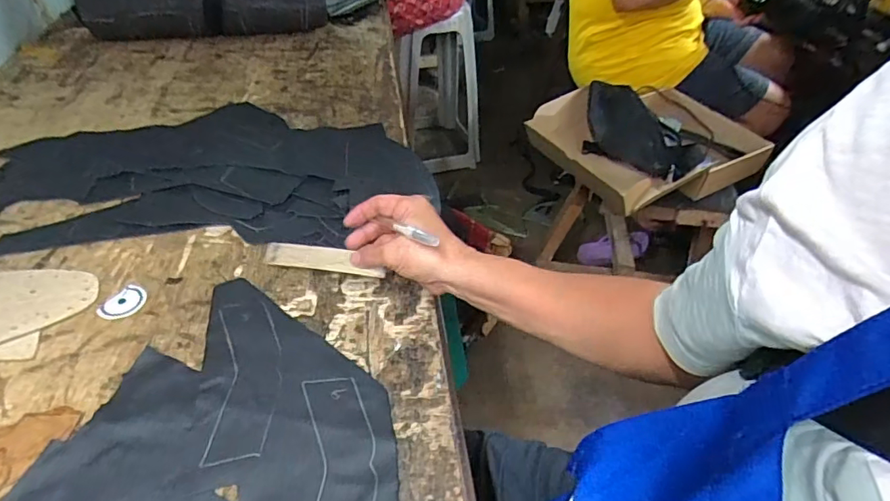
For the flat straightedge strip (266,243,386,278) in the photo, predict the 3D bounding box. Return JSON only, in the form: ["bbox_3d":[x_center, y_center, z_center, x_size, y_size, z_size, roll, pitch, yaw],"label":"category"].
[{"bbox_3d":[-0.117,0.007,0.479,0.129,0.007,0.023,5,72,22],"label":"flat straightedge strip"}]

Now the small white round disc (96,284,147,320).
[{"bbox_3d":[-0.293,0.048,0.460,0.032,0.004,0.039,22,46,19],"label":"small white round disc"}]

